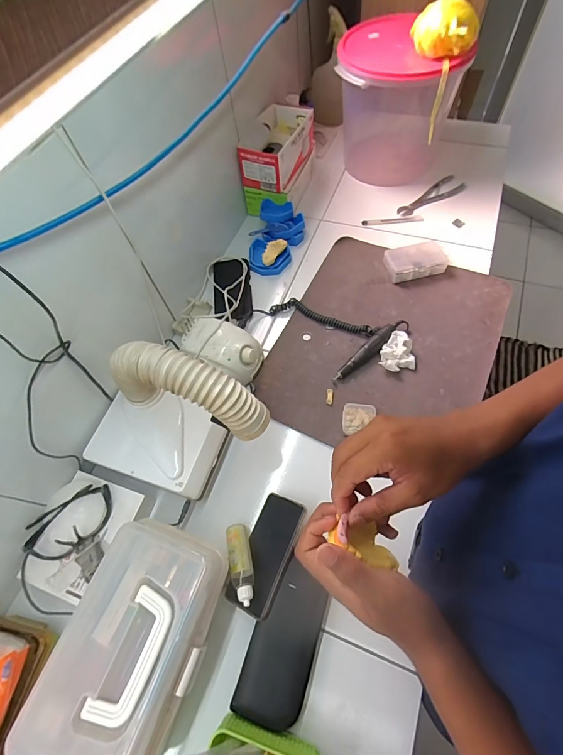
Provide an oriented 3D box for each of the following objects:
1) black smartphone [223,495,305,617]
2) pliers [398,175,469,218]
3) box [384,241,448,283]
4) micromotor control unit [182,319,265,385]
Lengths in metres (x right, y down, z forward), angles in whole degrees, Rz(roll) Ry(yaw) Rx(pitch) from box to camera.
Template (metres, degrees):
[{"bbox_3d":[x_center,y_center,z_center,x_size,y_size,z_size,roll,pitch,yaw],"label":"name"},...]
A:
[{"bbox_3d":[-0.021,0.257,0.523,0.066,0.014,0.160,20,66,15],"label":"black smartphone"},{"bbox_3d":[0.379,-0.457,0.886,0.194,0.014,0.059,-32,63,-11],"label":"pliers"},{"bbox_3d":[0.293,-0.251,0.765,0.123,0.033,0.076,-15,62,-2],"label":"box"},{"bbox_3d":[-0.111,-0.053,0.676,0.142,0.074,0.106,24,67,17],"label":"micromotor control unit"}]

